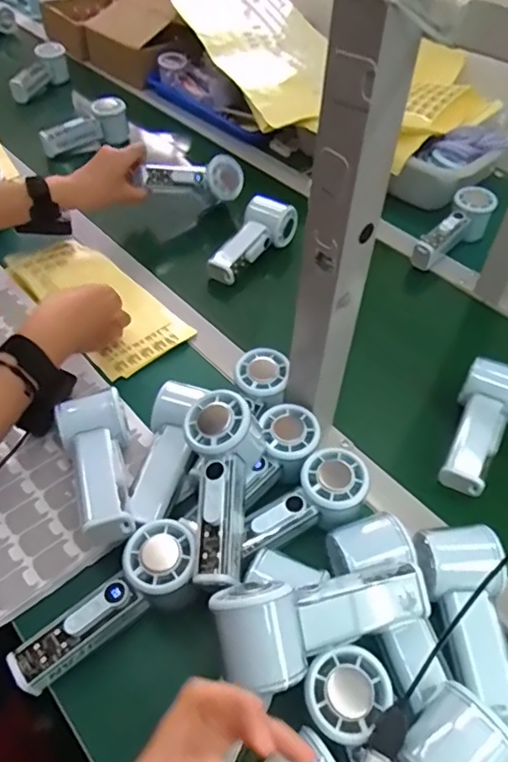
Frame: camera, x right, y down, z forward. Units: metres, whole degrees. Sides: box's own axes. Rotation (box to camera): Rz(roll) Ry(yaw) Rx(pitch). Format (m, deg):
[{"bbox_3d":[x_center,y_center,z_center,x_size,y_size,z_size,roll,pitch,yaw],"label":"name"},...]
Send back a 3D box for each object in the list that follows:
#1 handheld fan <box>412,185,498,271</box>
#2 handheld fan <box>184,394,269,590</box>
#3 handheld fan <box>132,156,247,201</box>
[{"bbox_3d":[0.286,-0.214,0.777,0.058,0.055,0.154,30,53,22],"label":"handheld fan"},{"bbox_3d":[-0.026,0.087,0.445,0.062,0.057,0.152,1,64,2],"label":"handheld fan"},{"bbox_3d":[-0.089,-0.294,0.793,0.152,0.055,0.038,-6,48,-22],"label":"handheld fan"}]

